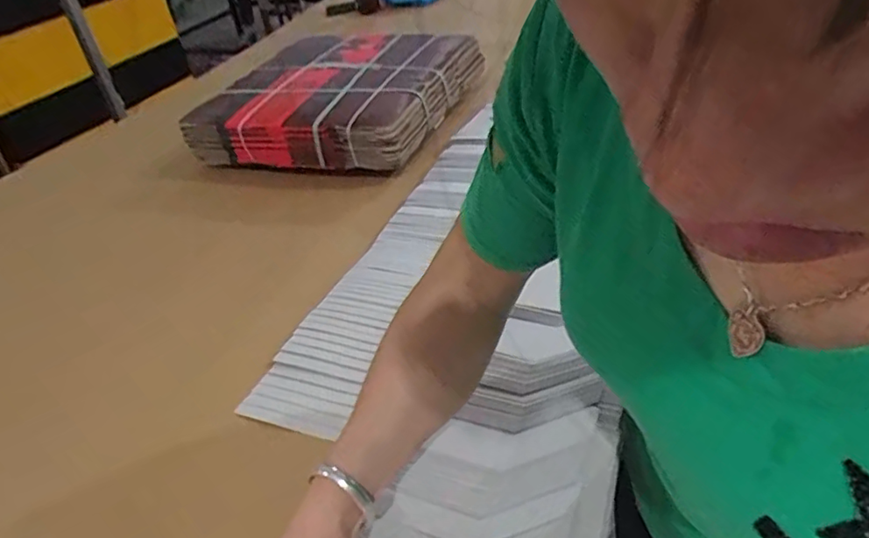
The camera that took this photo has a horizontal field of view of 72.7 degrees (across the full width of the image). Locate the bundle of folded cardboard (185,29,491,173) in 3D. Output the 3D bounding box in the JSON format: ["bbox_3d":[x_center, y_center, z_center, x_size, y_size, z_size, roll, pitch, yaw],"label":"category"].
[{"bbox_3d":[-0.170,-0.350,1.161,0.410,0.108,0.481,8,38,20],"label":"bundle of folded cardboard"}]

